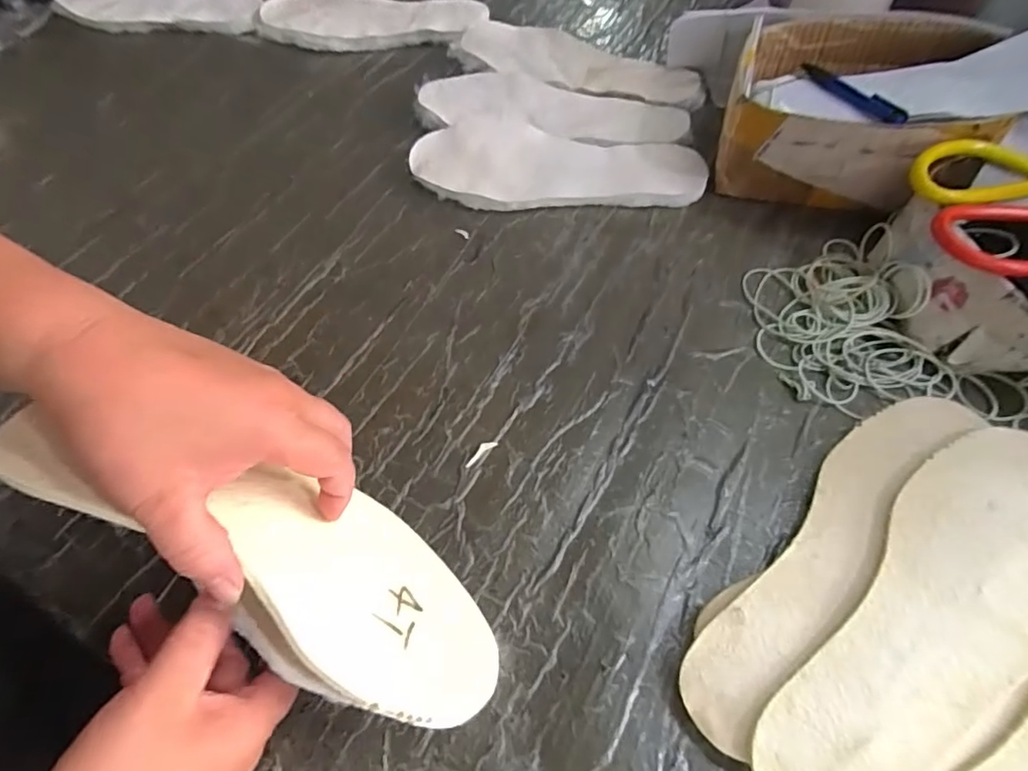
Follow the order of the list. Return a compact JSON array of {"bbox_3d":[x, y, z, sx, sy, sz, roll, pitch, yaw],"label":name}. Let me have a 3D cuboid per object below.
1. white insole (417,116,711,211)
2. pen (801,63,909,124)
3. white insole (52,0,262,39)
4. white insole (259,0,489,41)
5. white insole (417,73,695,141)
[{"bbox_3d":[0.036,-0.201,0.512,0.258,0.025,0.095,2,59,6],"label":"white insole"},{"bbox_3d":[0.263,-0.231,0.443,0.013,0.009,0.135,-8,43,0],"label":"pen"},{"bbox_3d":[-0.426,-0.463,0.686,0.253,0.016,0.080,8,72,6],"label":"white insole"},{"bbox_3d":[-0.163,-0.427,0.660,0.257,0.027,0.086,2,59,6],"label":"white insole"},{"bbox_3d":[0.034,-0.269,0.549,0.256,0.012,0.082,12,61,12],"label":"white insole"}]

